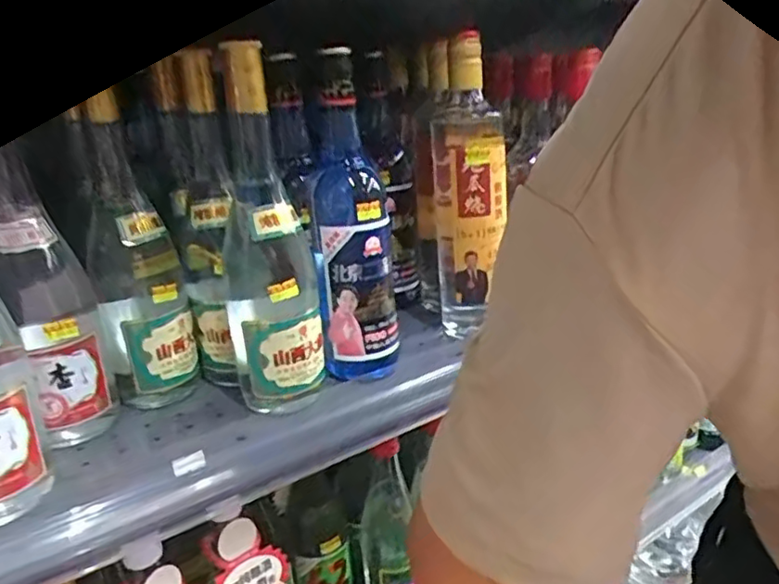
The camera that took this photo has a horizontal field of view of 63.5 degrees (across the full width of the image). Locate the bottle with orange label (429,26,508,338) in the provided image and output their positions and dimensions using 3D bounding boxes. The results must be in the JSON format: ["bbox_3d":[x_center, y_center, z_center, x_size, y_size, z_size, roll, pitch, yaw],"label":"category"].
[{"bbox_3d":[0.074,-0.092,0.580,0.069,0.253,0.064,-1,21,5],"label":"bottle with orange label"}]

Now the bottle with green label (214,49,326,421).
[{"bbox_3d":[-0.095,-0.044,0.477,0.067,0.259,0.078,-10,21,-16],"label":"bottle with green label"}]

